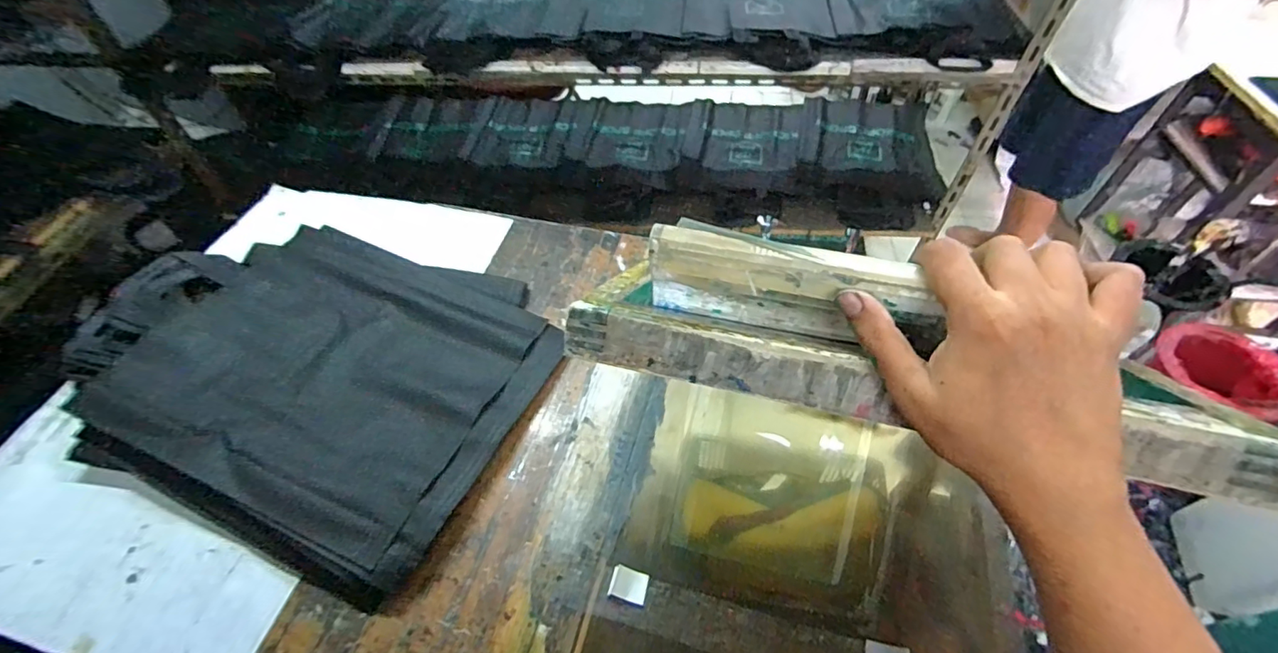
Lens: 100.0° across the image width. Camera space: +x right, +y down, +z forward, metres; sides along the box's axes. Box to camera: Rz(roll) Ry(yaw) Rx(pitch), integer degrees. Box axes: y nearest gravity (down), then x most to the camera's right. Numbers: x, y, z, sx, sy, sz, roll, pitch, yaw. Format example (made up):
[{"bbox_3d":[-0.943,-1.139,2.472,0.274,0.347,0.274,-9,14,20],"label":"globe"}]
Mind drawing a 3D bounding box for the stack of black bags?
[{"bbox_3d":[-0.438,0.041,0.708,0.588,0.072,0.419,17,54,15],"label":"stack of black bags"}]

